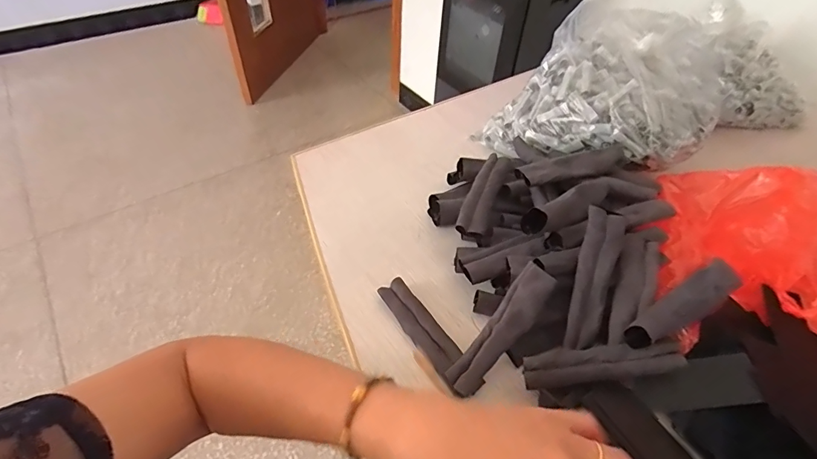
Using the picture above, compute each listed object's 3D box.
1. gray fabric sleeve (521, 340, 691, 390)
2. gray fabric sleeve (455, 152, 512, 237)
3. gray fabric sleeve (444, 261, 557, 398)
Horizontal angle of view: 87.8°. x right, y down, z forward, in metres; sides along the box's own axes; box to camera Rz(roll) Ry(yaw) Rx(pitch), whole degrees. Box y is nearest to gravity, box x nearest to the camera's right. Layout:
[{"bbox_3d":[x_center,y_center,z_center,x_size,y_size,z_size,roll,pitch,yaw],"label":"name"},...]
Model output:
[{"bbox_3d":[0.184,0.126,0.407,0.144,0.026,0.033,-2,47,-4],"label":"gray fabric sleeve"},{"bbox_3d":[0.098,-0.047,0.543,0.037,0.021,0.152,18,49,14],"label":"gray fabric sleeve"},{"bbox_3d":[0.095,0.102,0.430,0.036,0.025,0.145,36,79,27],"label":"gray fabric sleeve"}]

